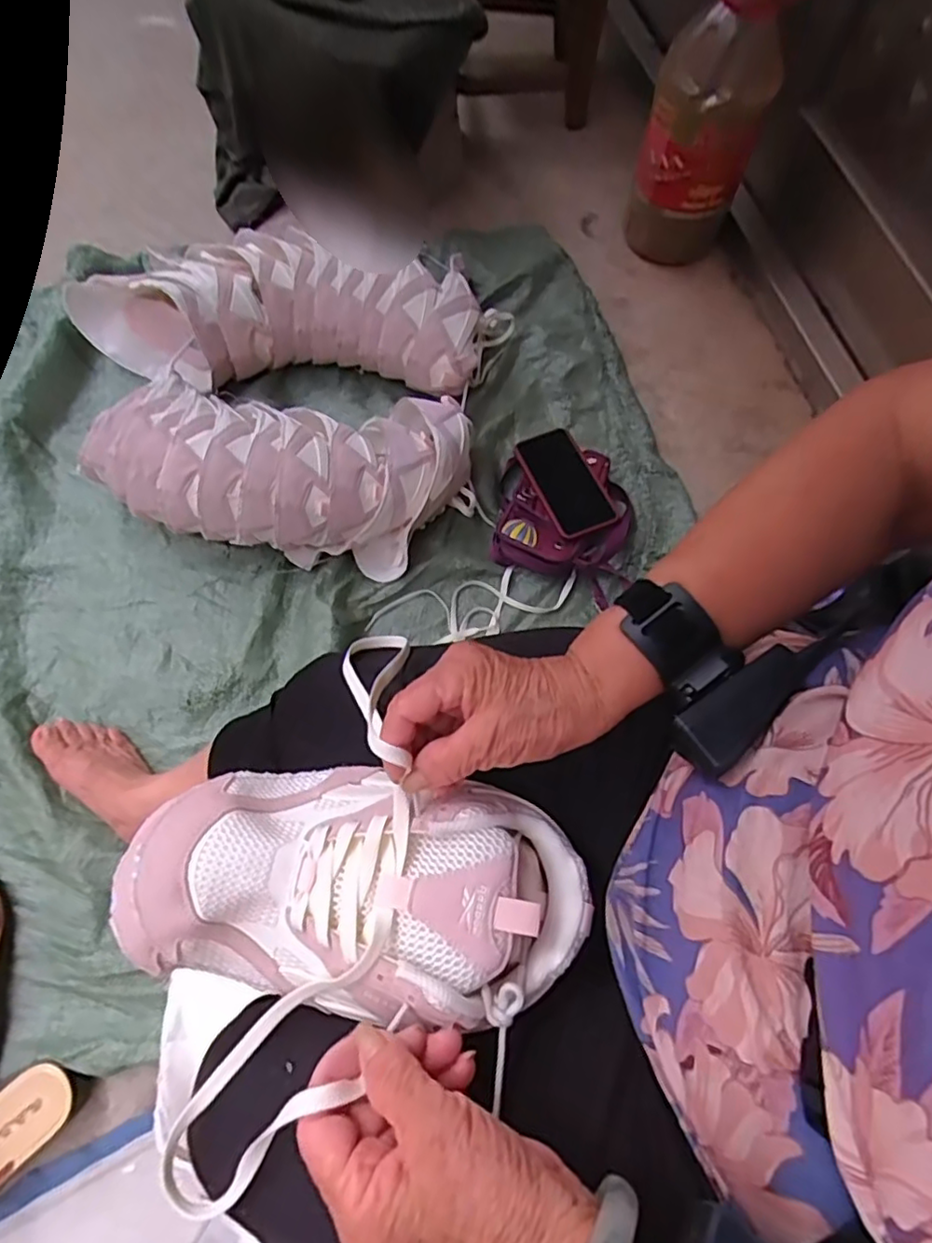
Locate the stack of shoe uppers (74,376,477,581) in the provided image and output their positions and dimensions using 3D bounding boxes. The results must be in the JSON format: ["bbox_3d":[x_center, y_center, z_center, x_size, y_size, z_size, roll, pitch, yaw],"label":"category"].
[{"bbox_3d":[-0.217,-0.191,0.774,0.427,0.150,0.210,8,70,1],"label":"stack of shoe uppers"}]

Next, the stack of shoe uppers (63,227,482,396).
[{"bbox_3d":[-0.251,-0.441,0.860,0.541,0.121,0.220,4,69,-3],"label":"stack of shoe uppers"}]

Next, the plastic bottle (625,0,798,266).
[{"bbox_3d":[0.342,-0.716,0.890,0.158,0.334,0.179,23,69,4],"label":"plastic bottle"}]

